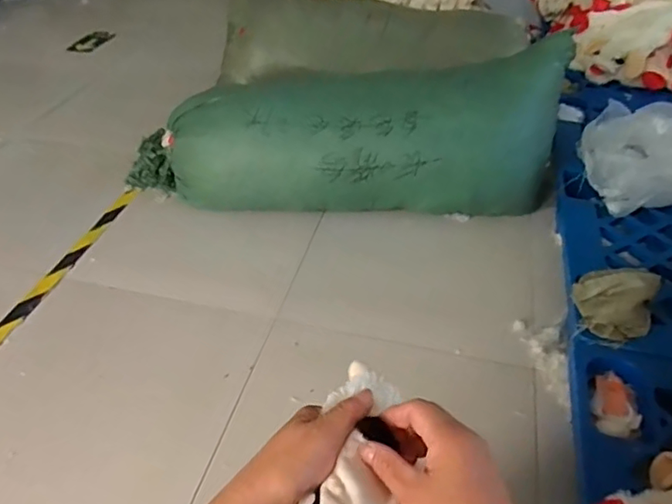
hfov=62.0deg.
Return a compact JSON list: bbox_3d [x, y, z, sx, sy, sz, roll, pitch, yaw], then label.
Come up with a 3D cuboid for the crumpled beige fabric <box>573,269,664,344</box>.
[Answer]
[{"bbox_3d":[0.560,0.103,1.136,0.151,0.100,0.144,16,41,25],"label":"crumpled beige fabric"}]

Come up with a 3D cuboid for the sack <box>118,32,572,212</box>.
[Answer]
[{"bbox_3d":[0.010,-0.314,1.579,1.229,0.354,0.302,0,36,5],"label":"sack"}]

